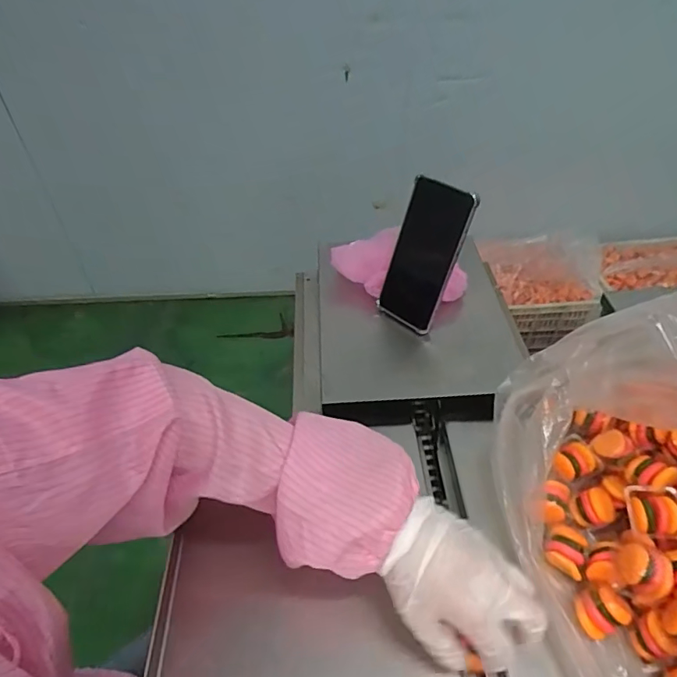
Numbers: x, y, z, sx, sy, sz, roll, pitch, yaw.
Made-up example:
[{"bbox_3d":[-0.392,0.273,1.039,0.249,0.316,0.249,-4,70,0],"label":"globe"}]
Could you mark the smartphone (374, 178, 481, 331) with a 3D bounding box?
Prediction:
[{"bbox_3d":[0.096,-0.092,0.562,0.080,0.170,0.013,34,36,31],"label":"smartphone"}]

